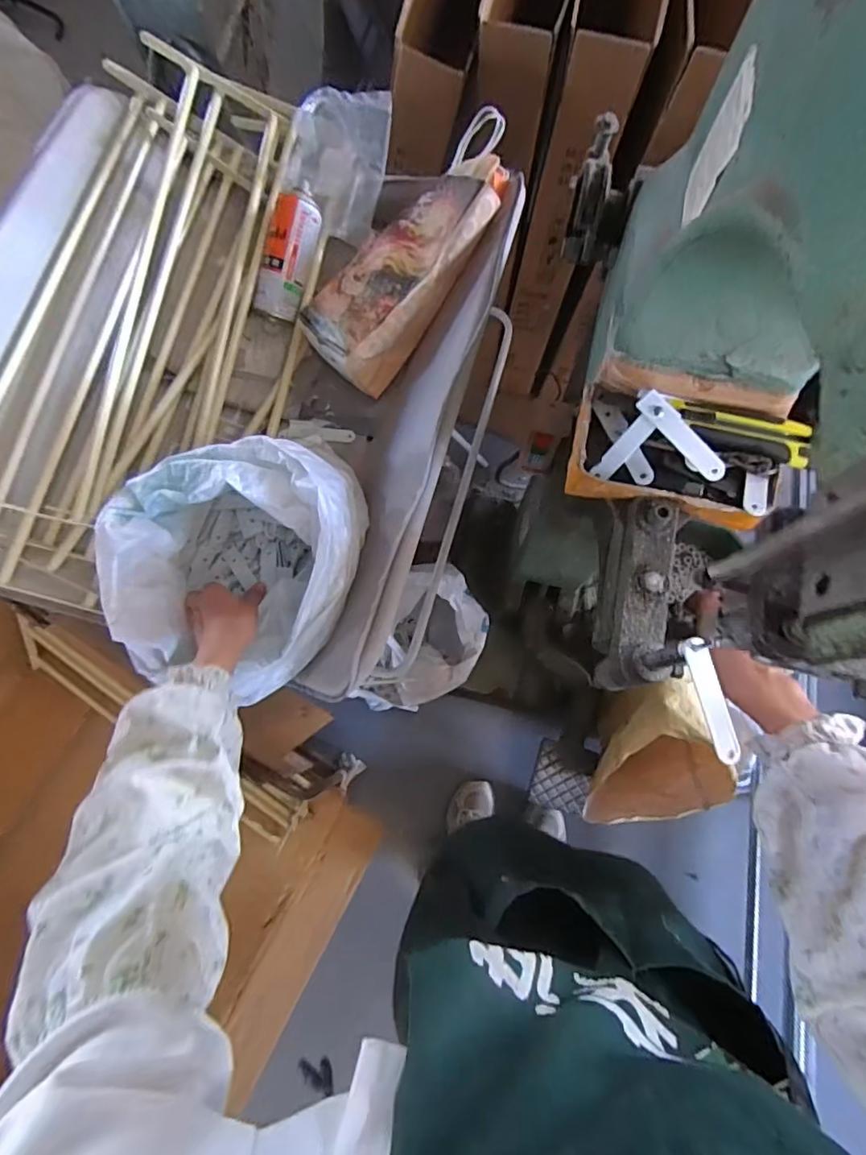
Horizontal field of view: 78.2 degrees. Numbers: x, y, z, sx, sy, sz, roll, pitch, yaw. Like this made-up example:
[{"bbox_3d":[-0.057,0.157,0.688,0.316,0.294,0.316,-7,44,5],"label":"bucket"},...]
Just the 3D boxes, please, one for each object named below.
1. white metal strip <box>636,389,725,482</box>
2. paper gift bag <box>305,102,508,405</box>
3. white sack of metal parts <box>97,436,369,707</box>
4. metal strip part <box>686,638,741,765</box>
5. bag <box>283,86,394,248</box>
[{"bbox_3d":[0.225,-0.128,0.480,0.023,0.004,0.097,-43,86,6],"label":"white metal strip"},{"bbox_3d":[-0.020,-0.431,0.703,0.155,0.083,0.371,39,96,12],"label":"paper gift bag"},{"bbox_3d":[-0.216,-0.010,0.606,0.241,0.171,0.258,11,75,5],"label":"white sack of metal parts"},{"bbox_3d":[0.193,0.085,0.368,0.017,0.006,0.084,-16,87,0],"label":"metal strip part"},{"bbox_3d":[-0.142,-0.601,0.772,0.146,0.107,0.156,12,75,5],"label":"bag"}]

